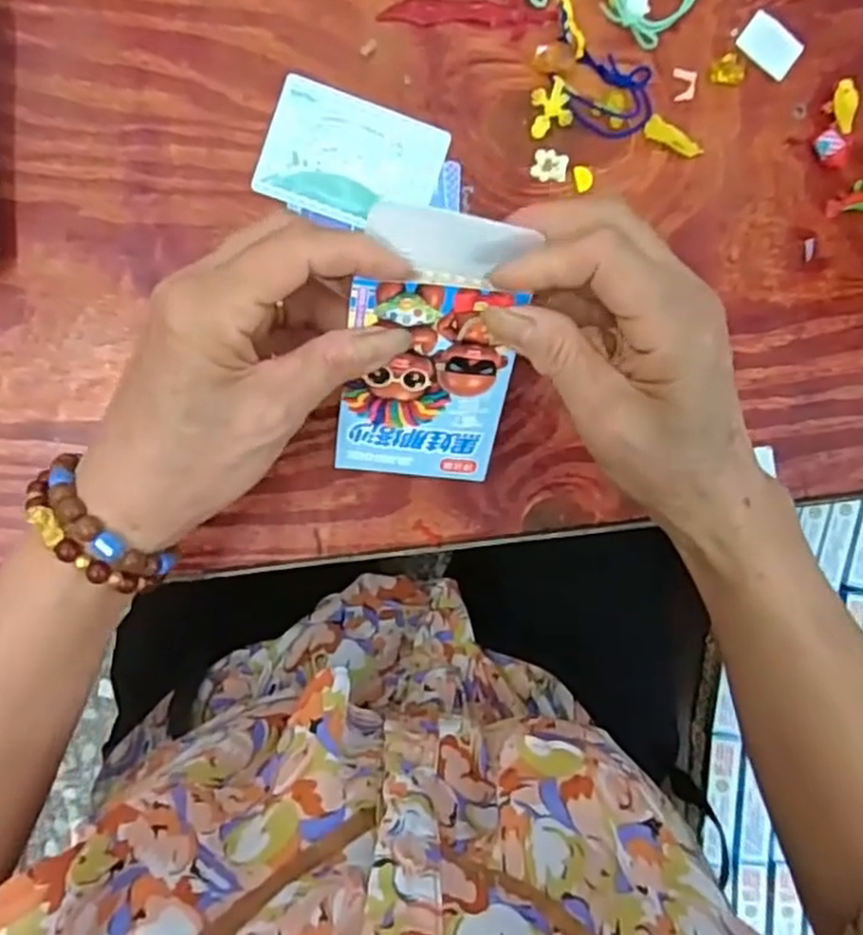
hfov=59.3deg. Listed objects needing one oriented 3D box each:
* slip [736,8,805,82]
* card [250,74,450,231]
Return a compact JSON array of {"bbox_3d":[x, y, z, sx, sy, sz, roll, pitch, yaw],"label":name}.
[{"bbox_3d":[0.182,-0.227,0.407,0.033,0.004,0.023,39,95,-3],"label":"slip"},{"bbox_3d":[-0.040,-0.156,0.382,0.086,0.004,0.061,17,91,-6],"label":"card"}]

